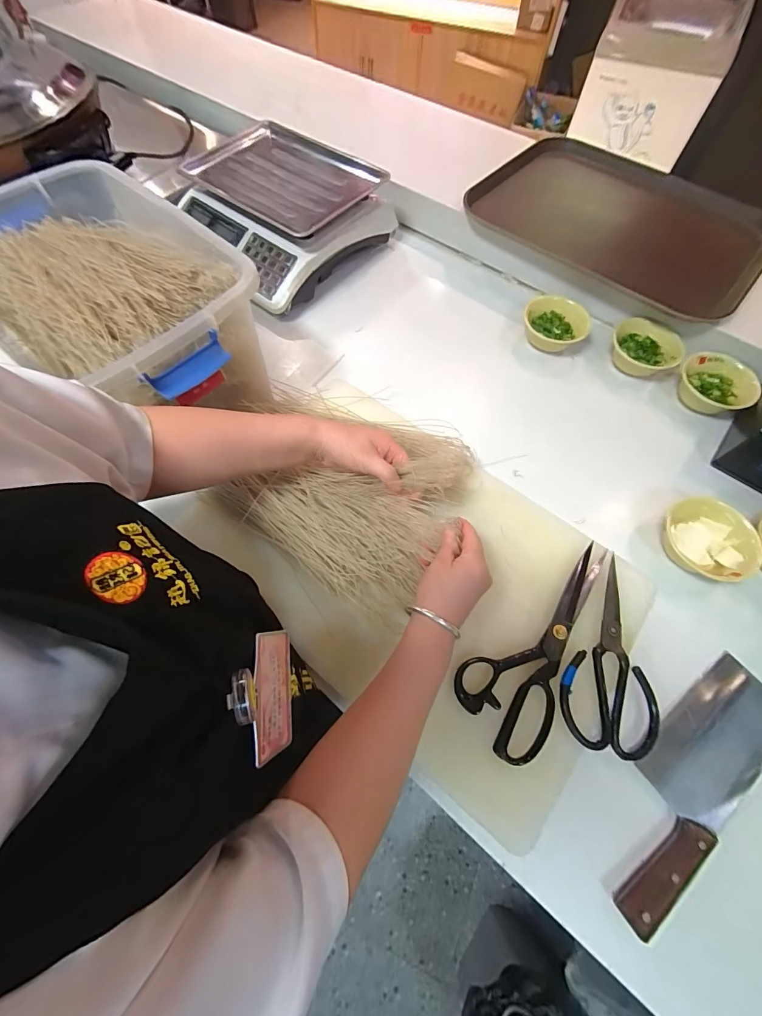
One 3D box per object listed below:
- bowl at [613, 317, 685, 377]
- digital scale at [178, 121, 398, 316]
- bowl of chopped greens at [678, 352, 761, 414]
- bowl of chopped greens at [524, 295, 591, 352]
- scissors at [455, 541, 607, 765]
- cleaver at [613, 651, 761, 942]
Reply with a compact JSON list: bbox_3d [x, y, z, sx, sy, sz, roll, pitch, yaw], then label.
[{"bbox_3d":[0.441,-0.264,0.632,0.109,0.042,0.102,0,65,0],"label":"bowl"},{"bbox_3d":[-0.200,-0.569,0.730,0.343,0.117,0.319,39,71,16],"label":"digital scale"},{"bbox_3d":[0.537,-0.197,0.602,0.110,0.050,0.086,42,72,17],"label":"bowl of chopped greens"},{"bbox_3d":[0.307,-0.321,0.657,0.104,0.045,0.102,13,66,6],"label":"bowl of chopped greens"},{"bbox_3d":[0.196,0.155,0.436,0.103,0.010,0.259,42,72,17],"label":"scissors"},{"bbox_3d":[0.331,0.283,0.400,0.289,0.033,0.104,-30,69,-13],"label":"cleaver"}]

